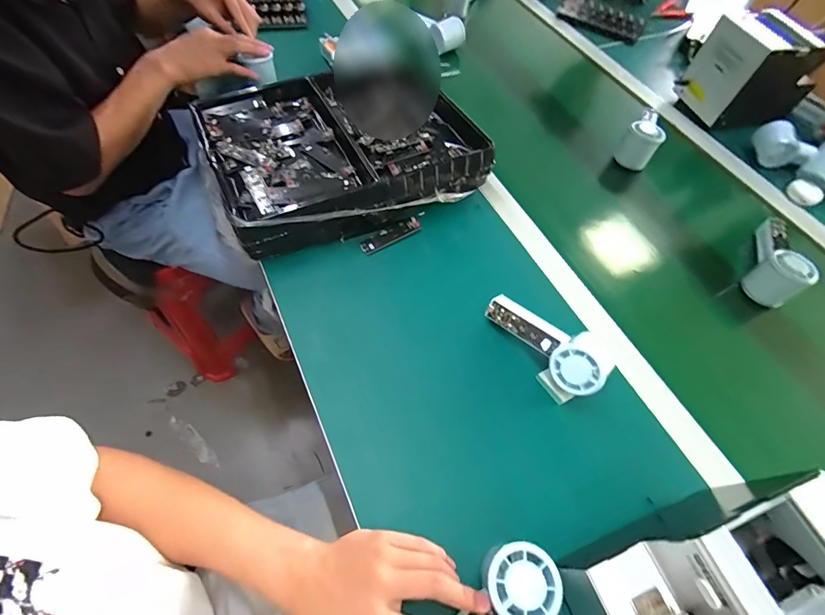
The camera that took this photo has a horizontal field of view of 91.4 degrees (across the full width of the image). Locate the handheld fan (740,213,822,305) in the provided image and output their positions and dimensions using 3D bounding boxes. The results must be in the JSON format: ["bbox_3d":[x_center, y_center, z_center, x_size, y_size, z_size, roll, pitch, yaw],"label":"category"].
[{"bbox_3d":[0.523,-0.075,0.576,0.059,0.065,0.146,29,60,13],"label":"handheld fan"}]

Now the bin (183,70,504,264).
[{"bbox_3d":[-0.102,-0.245,0.609,0.383,0.058,0.289,-21,62,-17],"label":"bin"}]

